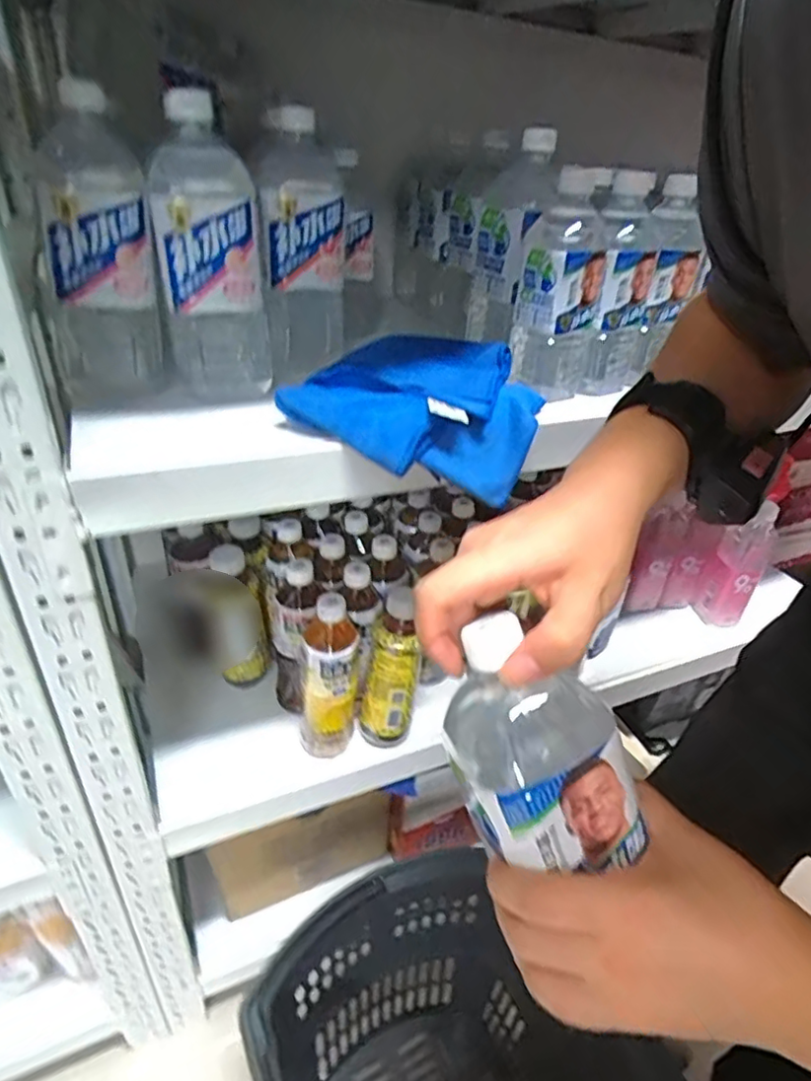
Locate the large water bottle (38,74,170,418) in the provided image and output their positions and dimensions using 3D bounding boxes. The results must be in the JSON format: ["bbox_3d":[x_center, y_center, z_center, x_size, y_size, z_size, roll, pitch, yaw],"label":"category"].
[{"bbox_3d":[-0.253,-0.227,0.498,0.085,0.223,0.105,-9,35,-19],"label":"large water bottle"}]

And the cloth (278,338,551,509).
[{"bbox_3d":[0.013,-0.113,0.545,0.191,0.080,0.205,18,35,21],"label":"cloth"}]

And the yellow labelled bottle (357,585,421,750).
[{"bbox_3d":[-0.019,0.158,0.716,0.068,0.199,0.059,3,32,-2],"label":"yellow labelled bottle"}]

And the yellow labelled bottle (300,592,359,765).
[{"bbox_3d":[-0.087,0.155,0.697,0.069,0.214,0.071,2,32,-4],"label":"yellow labelled bottle"}]

